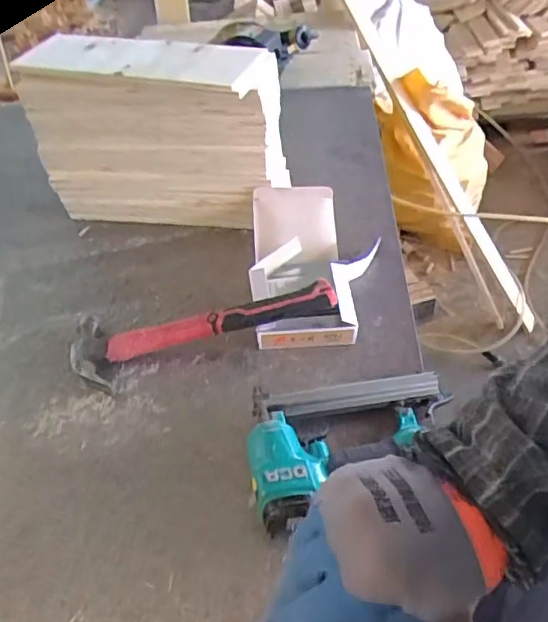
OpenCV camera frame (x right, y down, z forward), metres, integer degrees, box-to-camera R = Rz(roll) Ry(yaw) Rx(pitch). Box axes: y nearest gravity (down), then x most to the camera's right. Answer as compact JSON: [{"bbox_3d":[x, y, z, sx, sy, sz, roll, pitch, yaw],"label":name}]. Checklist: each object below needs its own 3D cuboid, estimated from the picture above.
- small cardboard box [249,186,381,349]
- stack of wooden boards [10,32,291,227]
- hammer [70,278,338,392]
[{"bbox_3d":[0.056,-0.067,0.806,0.173,0.063,0.275,-3,45,4],"label":"small cardboard box"},{"bbox_3d":[-0.168,-0.268,0.897,0.340,0.239,0.146,8,47,13],"label":"stack of wooden boards"},{"bbox_3d":[-0.093,0.009,0.733,0.326,0.070,0.110,-13,46,-7],"label":"hammer"}]

